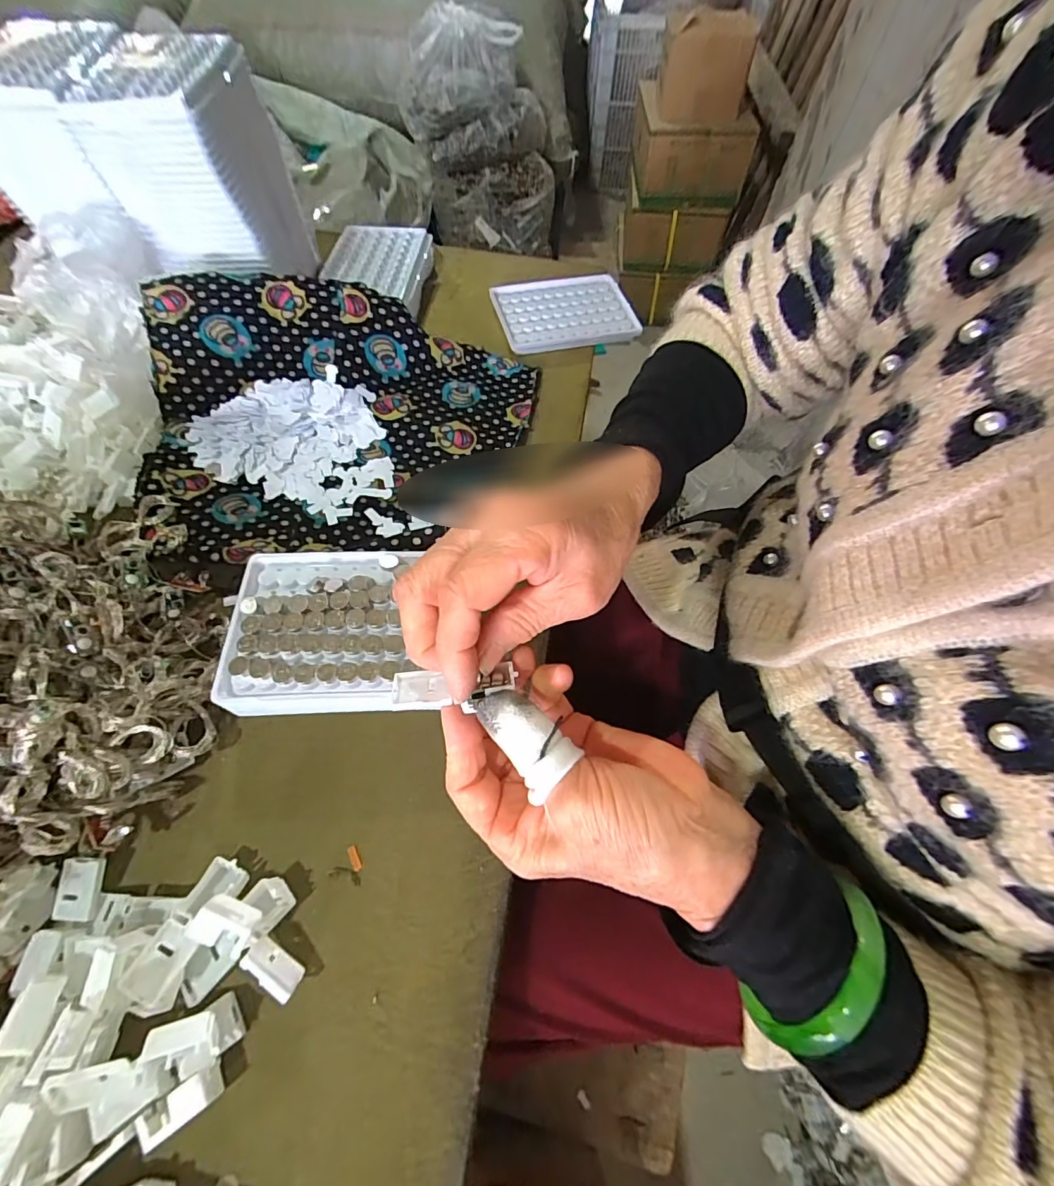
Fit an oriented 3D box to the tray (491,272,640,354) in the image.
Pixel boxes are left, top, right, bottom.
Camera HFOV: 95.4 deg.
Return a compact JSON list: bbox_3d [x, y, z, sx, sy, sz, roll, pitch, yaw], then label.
[{"bbox_3d":[0.038,-0.279,0.472,0.130,0.008,0.094,-11,63,-8],"label":"tray"}]

